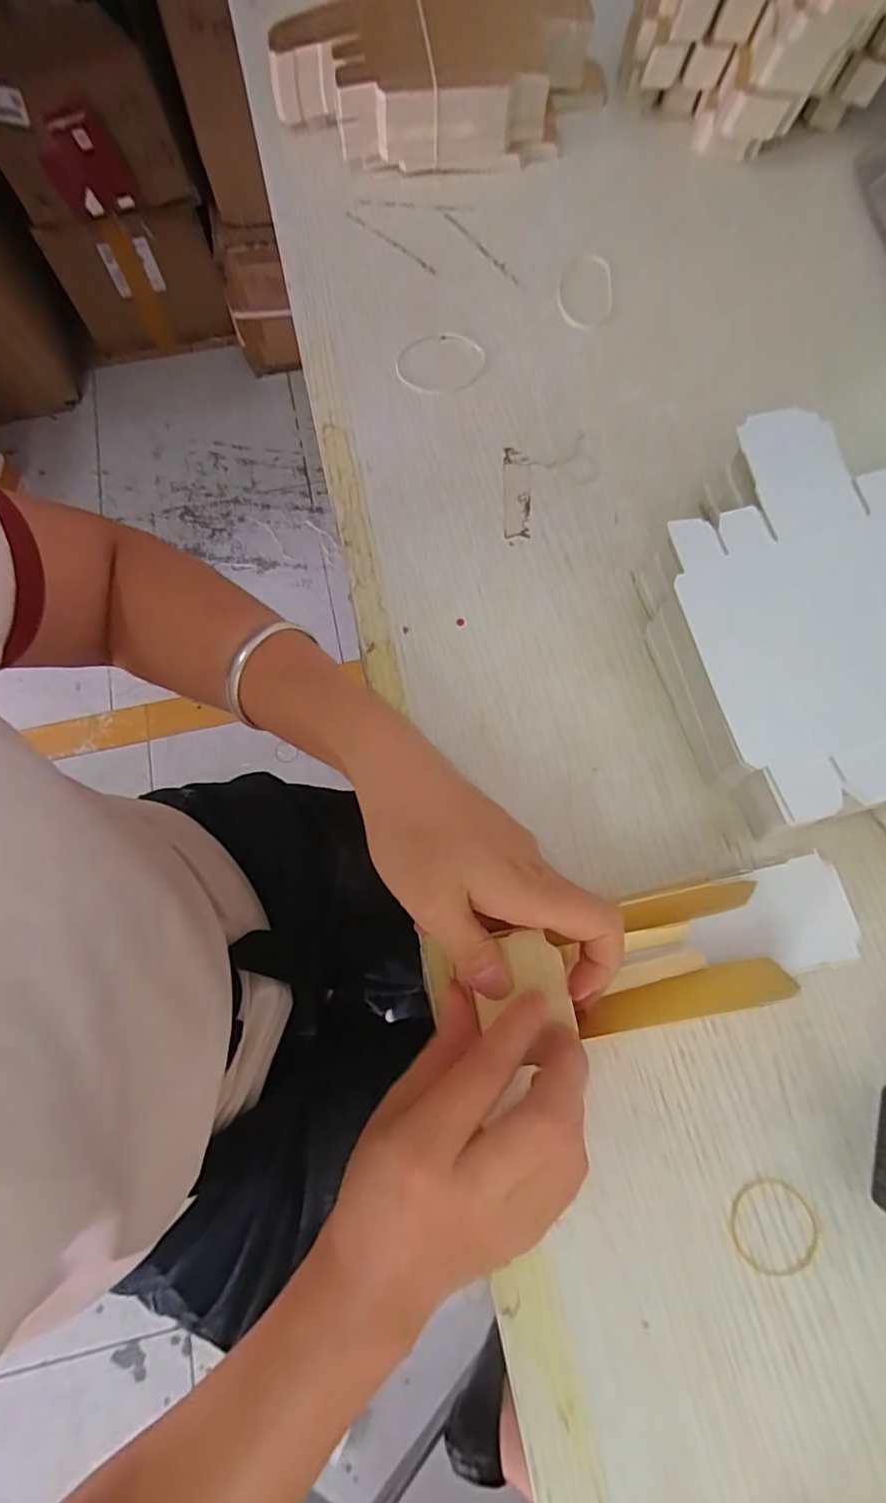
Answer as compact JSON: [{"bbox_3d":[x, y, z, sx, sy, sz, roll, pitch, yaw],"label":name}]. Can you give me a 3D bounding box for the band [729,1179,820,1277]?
[{"bbox_3d":[0.140,0.200,0.238,0.036,0.004,0.034,0,72,1],"label":"band"}]

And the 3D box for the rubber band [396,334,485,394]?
[{"bbox_3d":[-0.001,-0.264,0.386,0.060,0.004,0.046,4,79,2],"label":"rubber band"}]

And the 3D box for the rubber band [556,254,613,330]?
[{"bbox_3d":[0.101,-0.330,0.406,0.039,0.007,0.074,2,74,9],"label":"rubber band"}]

